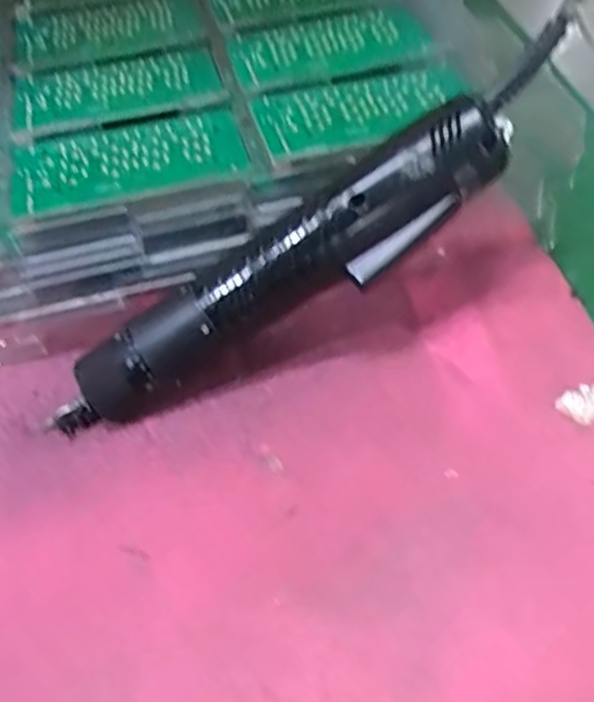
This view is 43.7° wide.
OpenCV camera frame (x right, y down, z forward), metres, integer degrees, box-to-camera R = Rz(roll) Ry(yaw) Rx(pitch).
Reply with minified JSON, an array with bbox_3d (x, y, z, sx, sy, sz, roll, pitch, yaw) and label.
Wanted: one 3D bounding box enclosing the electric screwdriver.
[{"bbox_3d":[-0.012,-0.029,0.305,0.213,0.030,0.035,-32,52,10],"label":"electric screwdriver"}]

